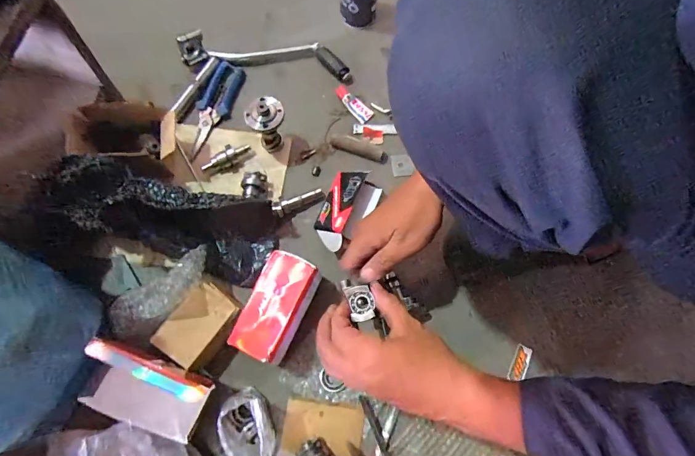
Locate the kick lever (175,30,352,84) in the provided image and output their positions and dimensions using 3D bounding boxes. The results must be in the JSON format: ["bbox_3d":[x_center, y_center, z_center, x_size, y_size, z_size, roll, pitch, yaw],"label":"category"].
[{"bbox_3d":[-0.131,-0.290,0.606,0.279,0.042,0.068,4,73,-1],"label":"kick lever"}]

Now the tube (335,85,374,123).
[{"bbox_3d":[0.011,-0.208,0.606,0.029,0.020,0.073,-41,79,-12],"label":"tube"}]

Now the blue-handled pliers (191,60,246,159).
[{"bbox_3d":[-0.215,-0.193,0.594,0.051,0.016,0.166,16,73,3],"label":"blue-handled pliers"}]

